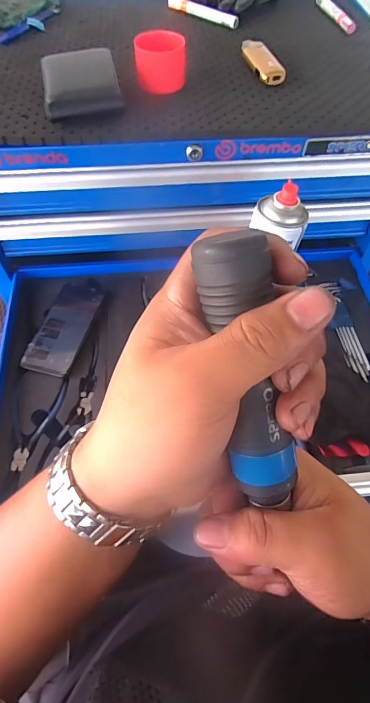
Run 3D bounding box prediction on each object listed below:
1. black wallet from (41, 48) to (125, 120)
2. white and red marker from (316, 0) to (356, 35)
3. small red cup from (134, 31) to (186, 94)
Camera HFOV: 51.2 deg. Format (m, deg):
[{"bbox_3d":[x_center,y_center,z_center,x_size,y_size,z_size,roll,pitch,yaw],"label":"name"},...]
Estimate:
[{"bbox_3d":[-0.129,-0.334,0.478,0.089,0.029,0.100,-12,58,-8],"label":"black wallet"},{"bbox_3d":[0.251,-0.568,0.648,0.018,0.013,0.141,-8,58,-6],"label":"white and red marker"},{"bbox_3d":[-0.032,-0.380,0.507,0.063,0.050,0.053,-4,57,-4],"label":"small red cup"}]

